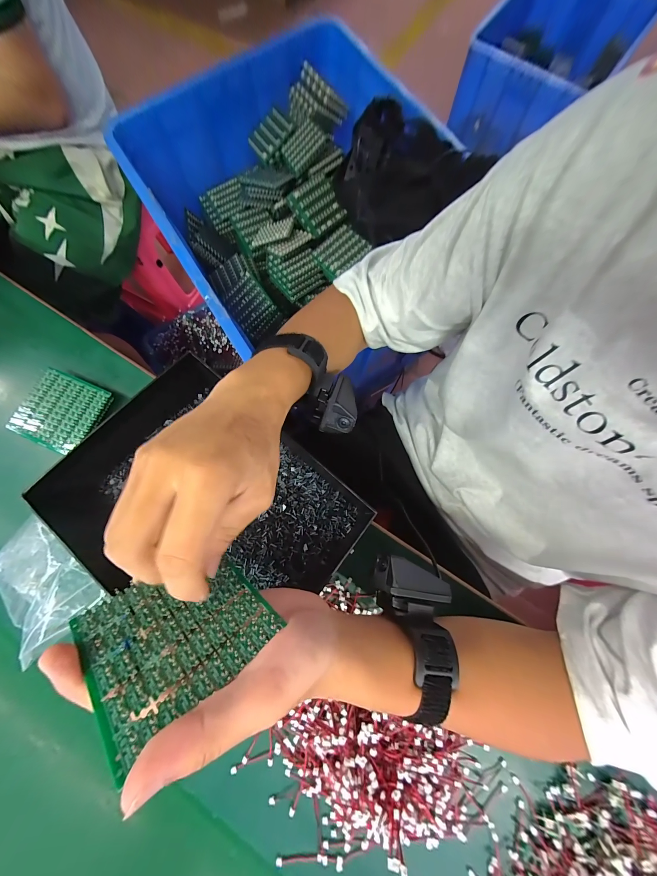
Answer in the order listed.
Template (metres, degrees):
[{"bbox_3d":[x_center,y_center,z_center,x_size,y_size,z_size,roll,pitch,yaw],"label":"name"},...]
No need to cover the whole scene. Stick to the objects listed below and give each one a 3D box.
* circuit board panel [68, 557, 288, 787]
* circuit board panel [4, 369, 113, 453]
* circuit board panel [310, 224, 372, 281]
[{"bbox_3d":[-0.084,0.104,0.159,0.086,0.004,0.082,25,35,36],"label":"circuit board panel"},{"bbox_3d":[-0.314,-0.033,0.329,0.095,0.007,0.083,22,80,5],"label":"circuit board panel"},{"bbox_3d":[0.021,-0.323,0.490,0.080,0.011,0.081,-34,68,14],"label":"circuit board panel"}]

